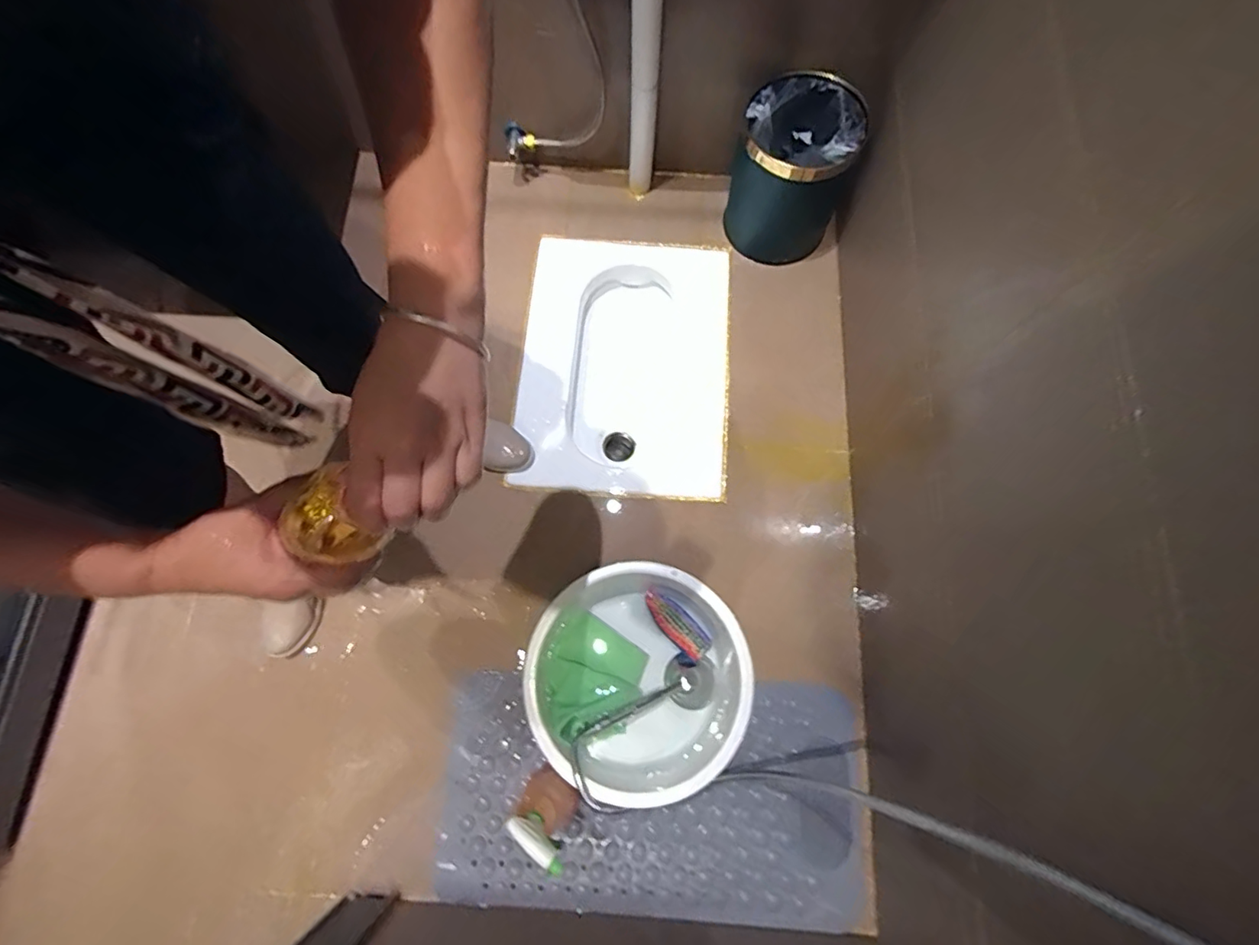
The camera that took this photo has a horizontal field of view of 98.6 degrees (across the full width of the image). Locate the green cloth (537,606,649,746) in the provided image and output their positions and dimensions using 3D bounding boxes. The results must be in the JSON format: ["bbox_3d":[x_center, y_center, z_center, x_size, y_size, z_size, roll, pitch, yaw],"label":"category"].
[{"bbox_3d":[-0.072,0.342,0.900,0.179,0.078,0.176,30,77,8],"label":"green cloth"}]

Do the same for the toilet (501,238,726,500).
[{"bbox_3d":[-0.012,-0.212,1.210,0.426,0.163,0.573,3,75,1],"label":"toilet"}]

